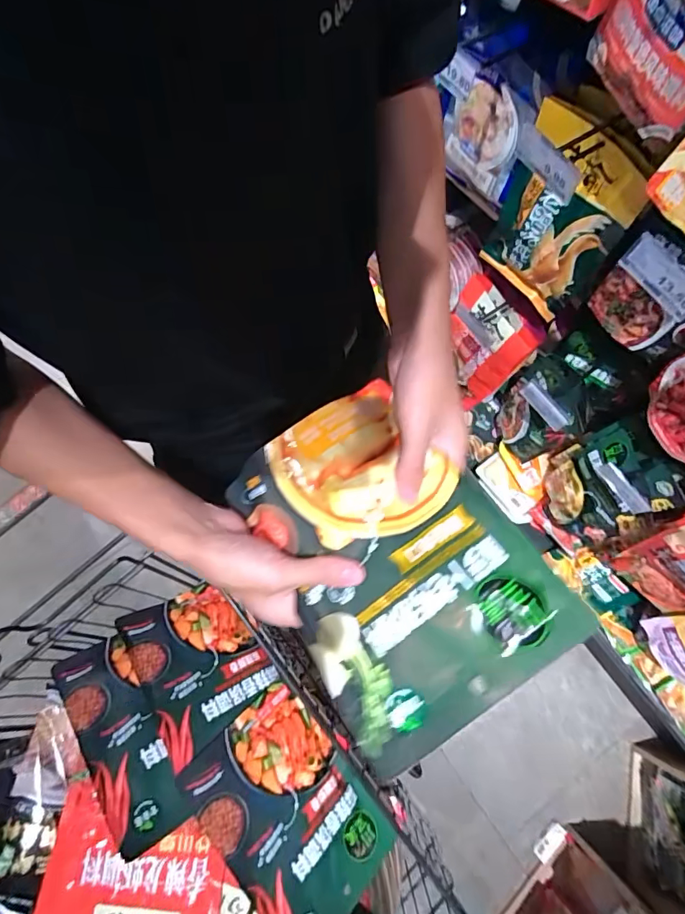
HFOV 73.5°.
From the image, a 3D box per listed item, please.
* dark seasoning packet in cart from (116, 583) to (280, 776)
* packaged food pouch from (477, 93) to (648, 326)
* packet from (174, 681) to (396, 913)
[{"bbox_3d":[-0.185,0.255,0.584,0.147,0.009,0.187,-22,55,-40],"label":"dark seasoning packet in cart"},{"bbox_3d":[0.326,-0.367,0.717,0.044,0.297,0.189,-41,78,-10],"label":"packaged food pouch"},{"bbox_3d":[-0.057,0.401,0.518,0.156,0.012,0.223,-29,79,-40],"label":"packet"}]

